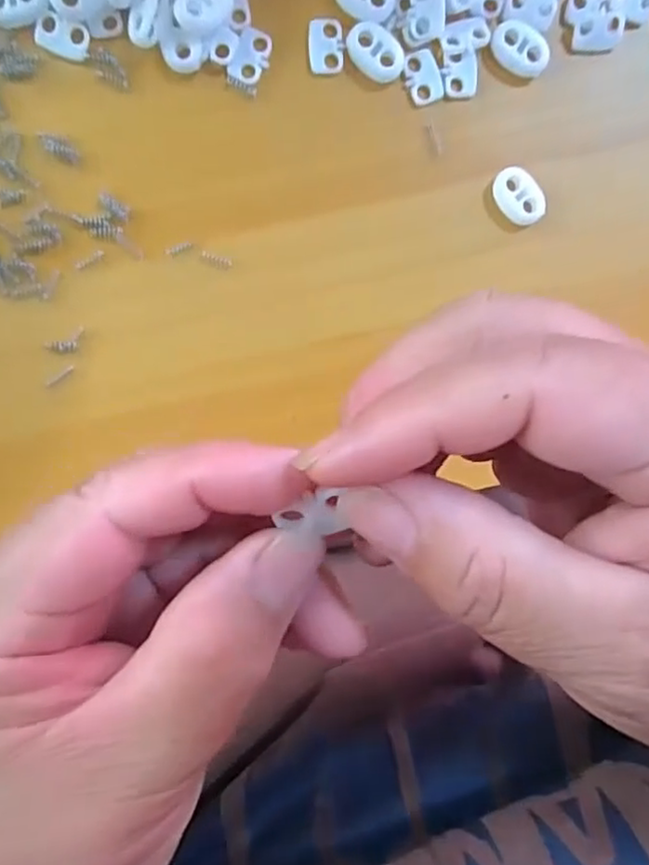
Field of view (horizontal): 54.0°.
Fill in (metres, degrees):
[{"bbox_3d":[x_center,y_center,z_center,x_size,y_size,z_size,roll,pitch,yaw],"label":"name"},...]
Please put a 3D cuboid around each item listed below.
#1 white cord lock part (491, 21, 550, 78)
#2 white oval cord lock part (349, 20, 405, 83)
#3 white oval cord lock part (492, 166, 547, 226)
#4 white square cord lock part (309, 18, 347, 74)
[{"bbox_3d":[0.072,-0.140,0.233,0.023,0.004,0.015,28,95,-7],"label":"white cord lock part"},{"bbox_3d":[0.019,-0.137,0.230,0.022,0.005,0.015,30,95,-7],"label":"white oval cord lock part"},{"bbox_3d":[0.073,-0.089,0.241,0.015,0.006,0.022,-38,99,1],"label":"white oval cord lock part"},{"bbox_3d":[0.001,-0.140,0.229,0.013,0.004,0.019,-2,98,-4],"label":"white square cord lock part"}]

